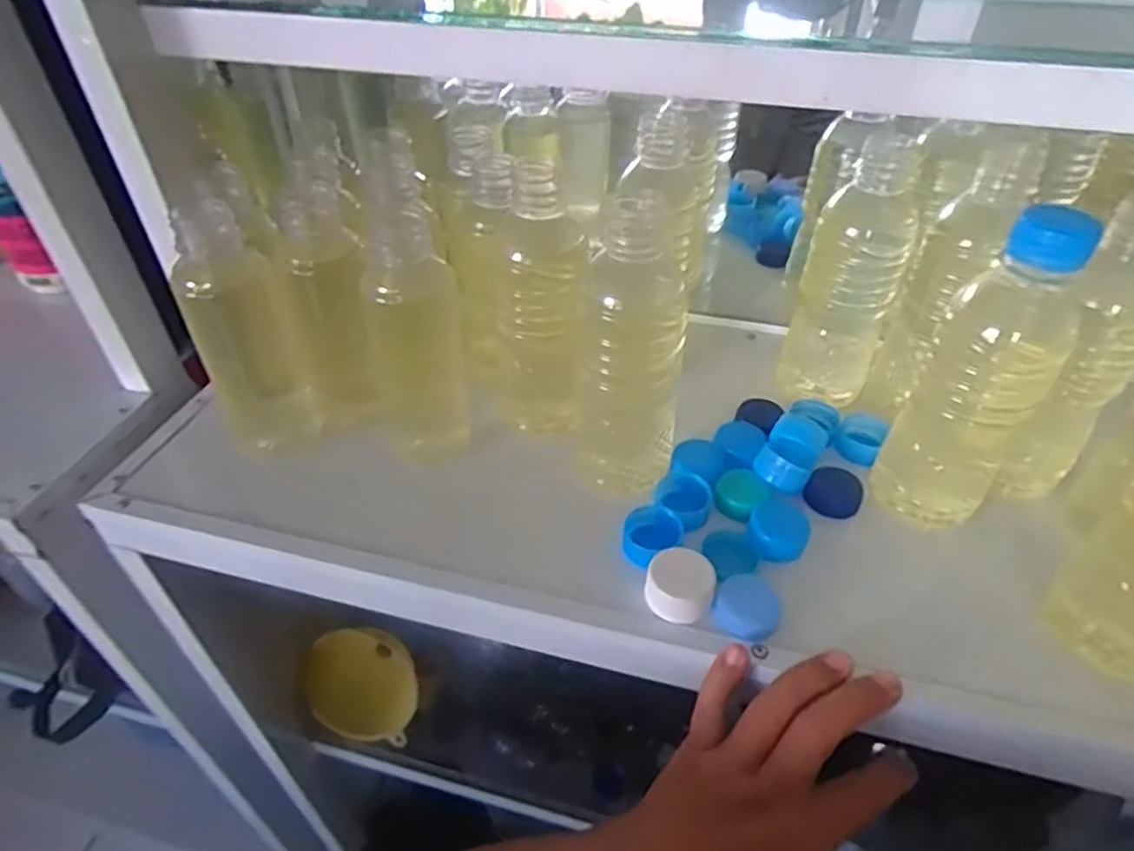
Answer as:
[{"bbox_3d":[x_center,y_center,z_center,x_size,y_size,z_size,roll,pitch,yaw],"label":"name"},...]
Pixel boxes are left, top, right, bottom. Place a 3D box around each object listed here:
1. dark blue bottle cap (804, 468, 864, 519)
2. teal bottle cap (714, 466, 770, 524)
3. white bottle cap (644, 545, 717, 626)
[{"bbox_3d":[0.156,0.039,0.390,0.030,0.013,0.030,0,41,0],"label":"dark blue bottle cap"},{"bbox_3d":[0.099,0.039,0.385,0.026,0.009,0.032,23,47,24],"label":"teal bottle cap"},{"bbox_3d":[0.056,0.080,0.331,0.033,0.022,0.031,0,41,0],"label":"white bottle cap"}]

